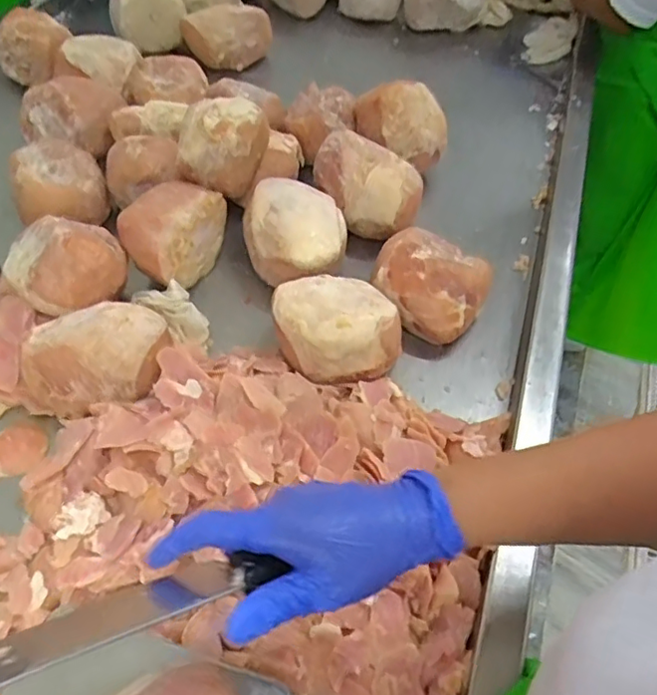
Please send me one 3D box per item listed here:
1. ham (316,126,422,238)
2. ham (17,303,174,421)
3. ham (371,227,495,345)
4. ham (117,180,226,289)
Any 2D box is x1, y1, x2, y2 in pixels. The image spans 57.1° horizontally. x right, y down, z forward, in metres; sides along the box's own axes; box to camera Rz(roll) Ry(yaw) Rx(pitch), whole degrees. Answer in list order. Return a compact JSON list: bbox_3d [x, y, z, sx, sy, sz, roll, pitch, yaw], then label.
[{"bbox_3d":[0.056,-0.217,0.813,0.152,0.088,0.090,24,55,16],"label":"ham"},{"bbox_3d":[-0.245,0.002,0.642,0.148,0.077,0.120,-10,53,-10],"label":"ham"},{"bbox_3d":[0.123,-0.078,0.718,0.131,0.071,0.116,20,54,13],"label":"ham"},{"bbox_3d":[-0.192,-0.146,0.756,0.086,0.083,0.136,24,55,15],"label":"ham"}]

